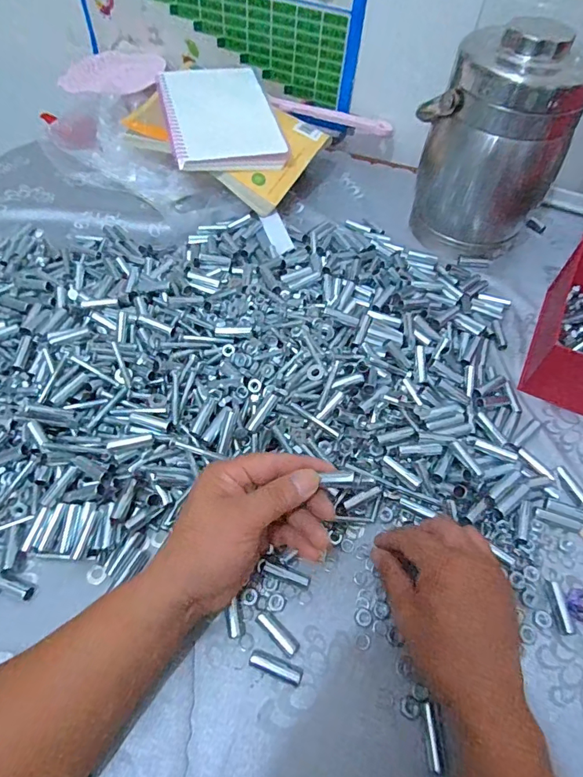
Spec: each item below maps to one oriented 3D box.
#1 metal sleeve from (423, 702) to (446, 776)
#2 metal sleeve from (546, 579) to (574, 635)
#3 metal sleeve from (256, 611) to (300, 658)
[{"bbox_3d":[0.099,0.242,0.313,0.009,0.010,0.039,2,55,-1],"label":"metal sleeve"},{"bbox_3d":[0.217,0.178,0.365,0.012,0.008,0.039,-3,55,-4],"label":"metal sleeve"},{"bbox_3d":[-0.010,0.189,0.348,0.038,0.007,0.013,40,62,22],"label":"metal sleeve"}]

